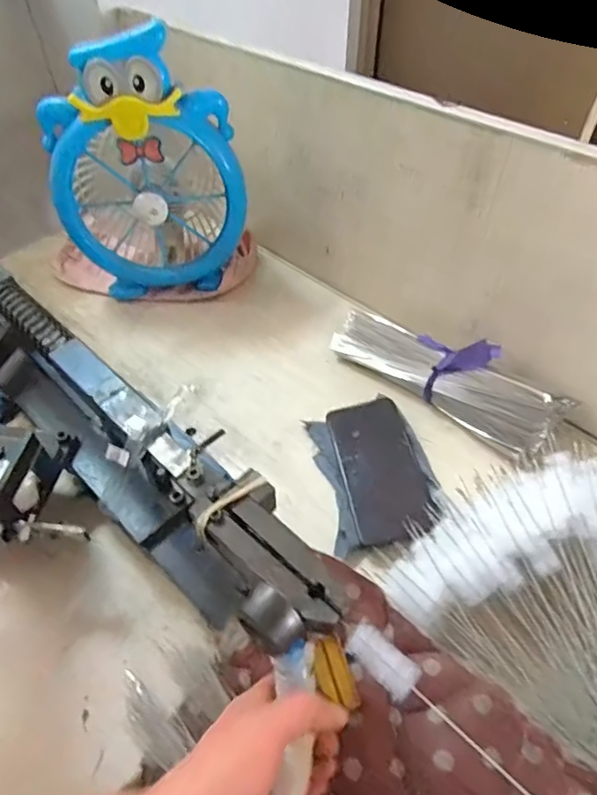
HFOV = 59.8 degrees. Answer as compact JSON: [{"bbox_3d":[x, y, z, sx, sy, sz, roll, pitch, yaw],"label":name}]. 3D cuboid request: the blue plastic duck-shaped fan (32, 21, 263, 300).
[{"bbox_3d":[-0.200,-0.277,0.642,0.253,0.291,0.181,-21,54,-15],"label":"blue plastic duck-shaped fan"}]

